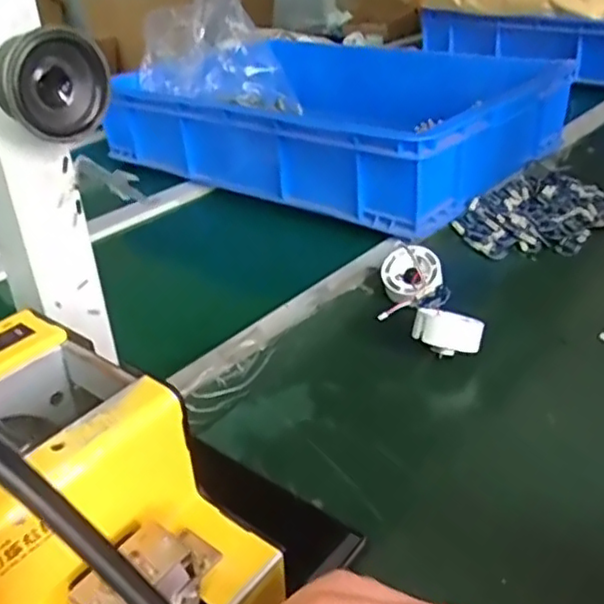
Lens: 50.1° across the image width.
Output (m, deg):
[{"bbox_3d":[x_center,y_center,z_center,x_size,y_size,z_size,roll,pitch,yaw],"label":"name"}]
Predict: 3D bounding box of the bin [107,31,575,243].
[{"bbox_3d":[0.050,-0.289,0.957,0.561,0.130,0.433,23,41,35],"label":"bin"}]

